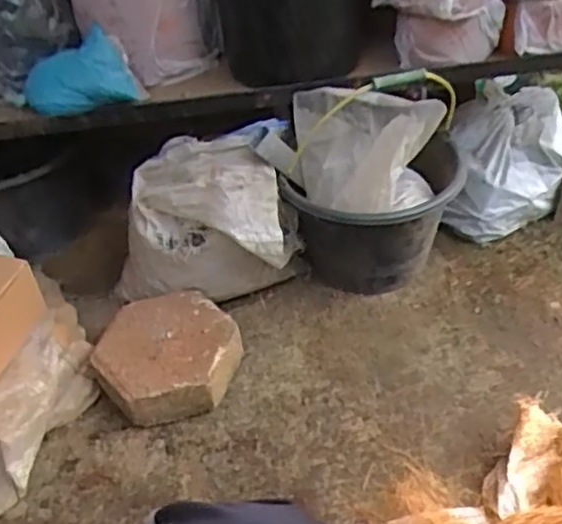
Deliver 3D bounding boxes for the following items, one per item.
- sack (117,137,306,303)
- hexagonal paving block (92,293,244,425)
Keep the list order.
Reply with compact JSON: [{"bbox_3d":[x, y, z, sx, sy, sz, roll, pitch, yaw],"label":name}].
[{"bbox_3d":[-0.120,-0.050,1.049,0.282,0.235,0.134,-2,42,5],"label":"sack"},{"bbox_3d":[-0.166,0.145,1.013,0.191,0.086,0.203,8,44,16],"label":"hexagonal paving block"}]

